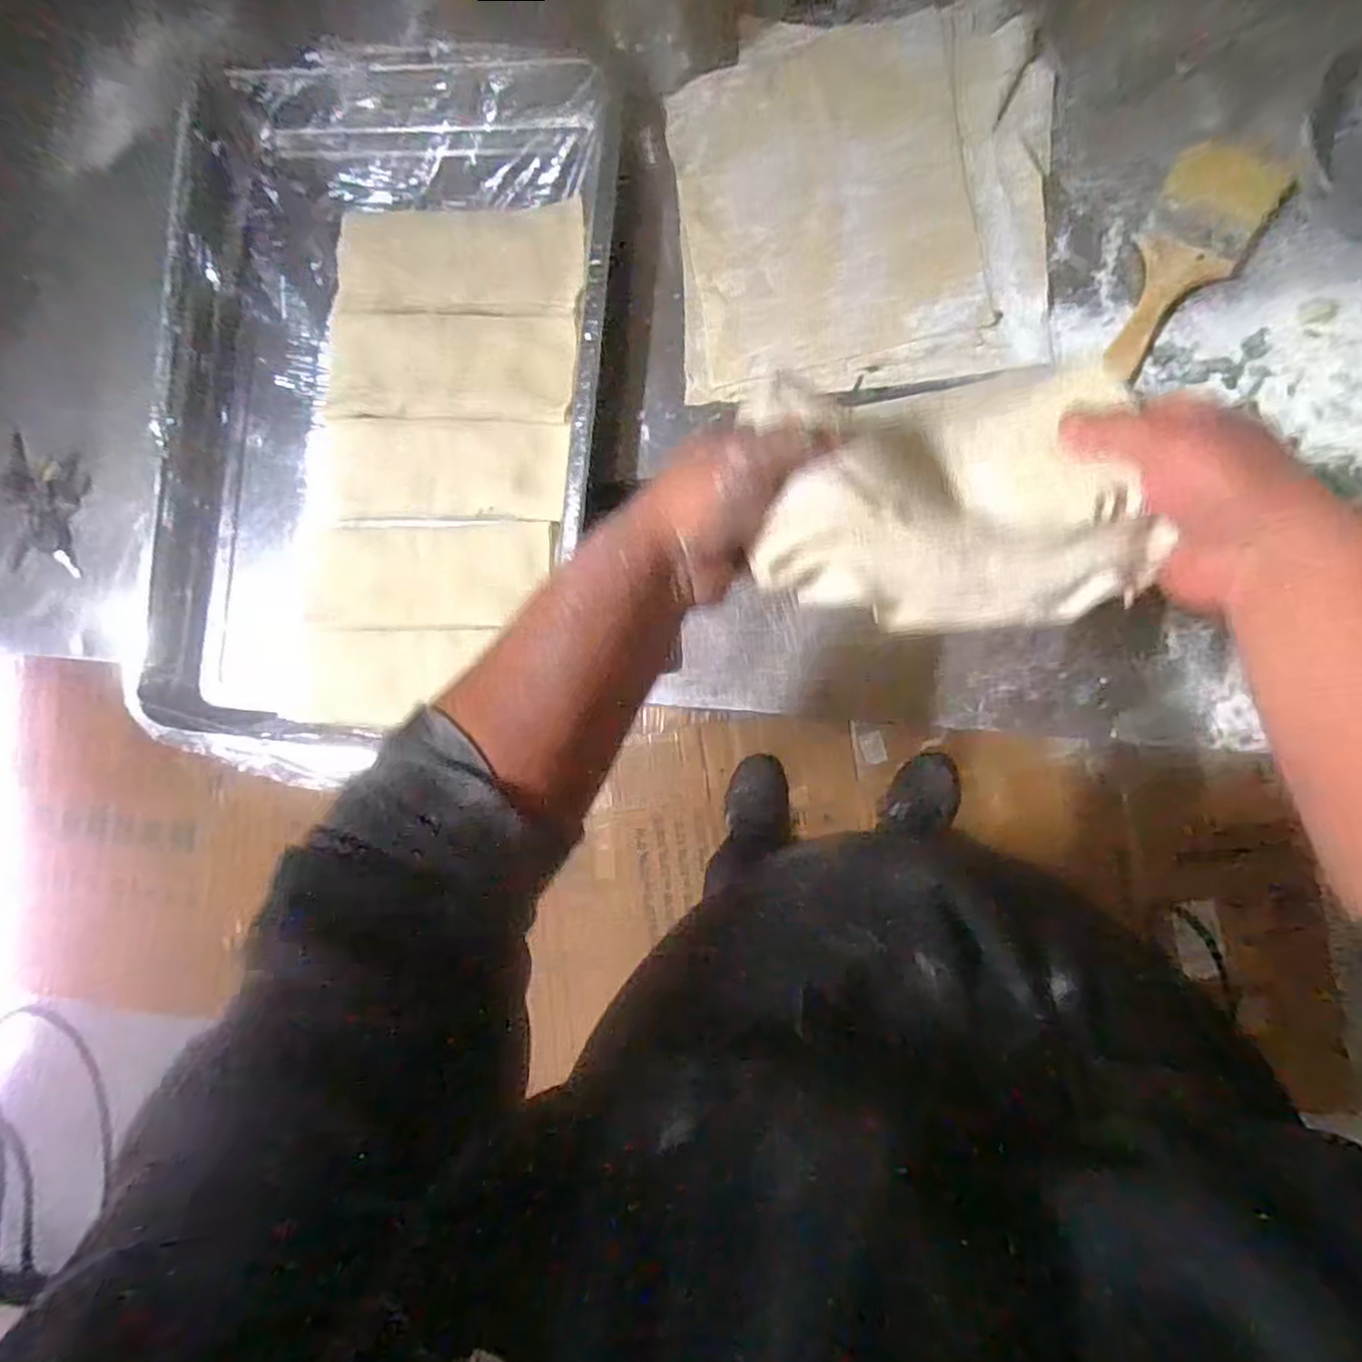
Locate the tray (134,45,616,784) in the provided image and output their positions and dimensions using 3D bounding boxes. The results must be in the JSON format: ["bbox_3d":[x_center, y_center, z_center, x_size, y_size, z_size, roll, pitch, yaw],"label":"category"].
[{"bbox_3d":[-0.273,-0.224,0.624,0.397,0.055,0.595,10,90,9],"label":"tray"}]

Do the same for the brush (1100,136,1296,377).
[{"bbox_3d":[0.373,-0.313,0.535,0.076,0.019,0.173,31,93,9],"label":"brush"}]

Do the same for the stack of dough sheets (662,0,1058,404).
[{"bbox_3d":[0.143,-0.403,0.593,0.290,0.018,0.320,-3,88,9],"label":"stack of dough sheets"}]

